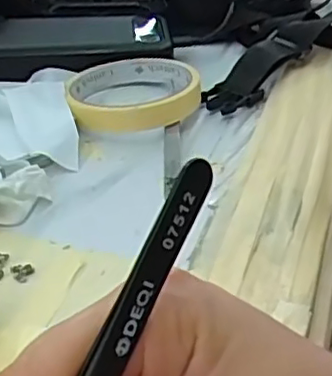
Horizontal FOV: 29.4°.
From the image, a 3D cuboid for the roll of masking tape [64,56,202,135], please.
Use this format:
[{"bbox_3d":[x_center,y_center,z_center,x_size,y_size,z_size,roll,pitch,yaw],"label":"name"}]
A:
[{"bbox_3d":[-0.022,-0.061,0.415,0.086,0.026,0.096,3,31,3],"label":"roll of masking tape"}]

